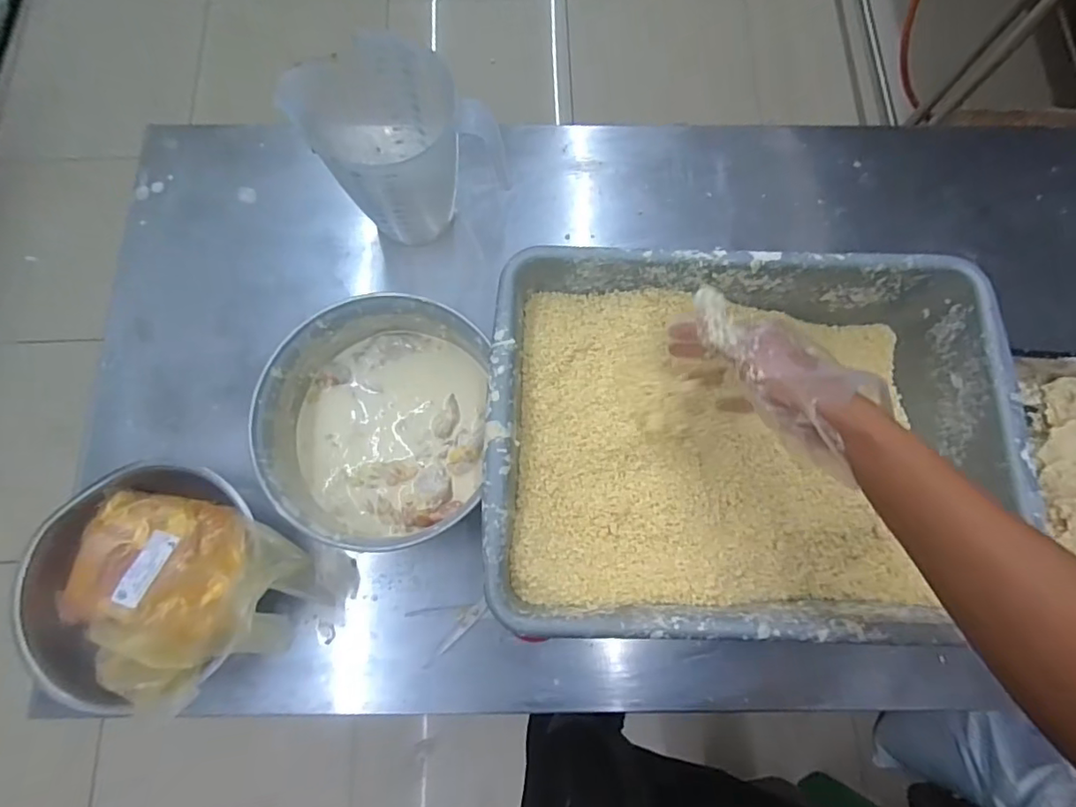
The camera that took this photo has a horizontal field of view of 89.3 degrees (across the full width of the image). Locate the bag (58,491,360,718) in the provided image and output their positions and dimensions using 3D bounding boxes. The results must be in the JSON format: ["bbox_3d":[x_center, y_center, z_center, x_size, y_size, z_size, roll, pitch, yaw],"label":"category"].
[{"bbox_3d":[-0.335,0.185,0.518,0.255,0.117,0.173,12,77,1],"label":"bag"}]

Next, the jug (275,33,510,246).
[{"bbox_3d":[-0.154,-0.274,0.605,0.148,0.178,0.130,-34,80,-9],"label":"jug"}]

